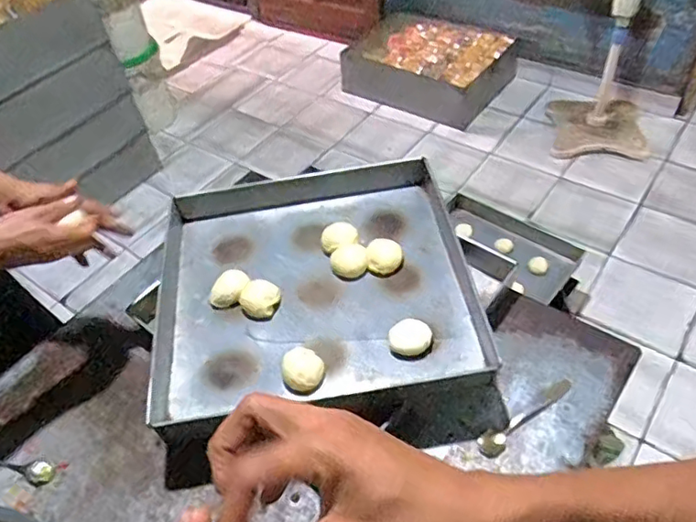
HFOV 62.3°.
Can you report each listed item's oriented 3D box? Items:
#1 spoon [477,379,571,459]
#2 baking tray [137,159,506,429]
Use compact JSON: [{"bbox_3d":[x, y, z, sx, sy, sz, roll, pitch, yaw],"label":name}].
[{"bbox_3d":[0.248,0.212,0.786,0.168,0.021,0.029,-29,51,-20],"label":"spoon"},{"bbox_3d":[-0.057,0.027,0.906,0.478,0.051,0.472,-8,47,-2],"label":"baking tray"}]

